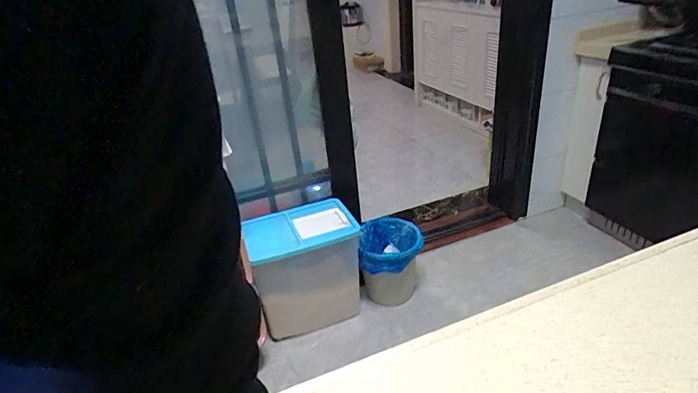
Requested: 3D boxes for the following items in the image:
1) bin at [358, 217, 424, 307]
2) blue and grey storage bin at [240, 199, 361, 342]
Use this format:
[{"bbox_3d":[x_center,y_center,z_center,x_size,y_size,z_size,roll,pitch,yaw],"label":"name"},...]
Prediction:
[{"bbox_3d":[0.167,0.263,1.720,0.234,0.276,0.240,-2,30,7],"label":"bin"},{"bbox_3d":[-0.153,0.277,1.638,0.378,0.411,0.223,-16,31,-18],"label":"blue and grey storage bin"}]

